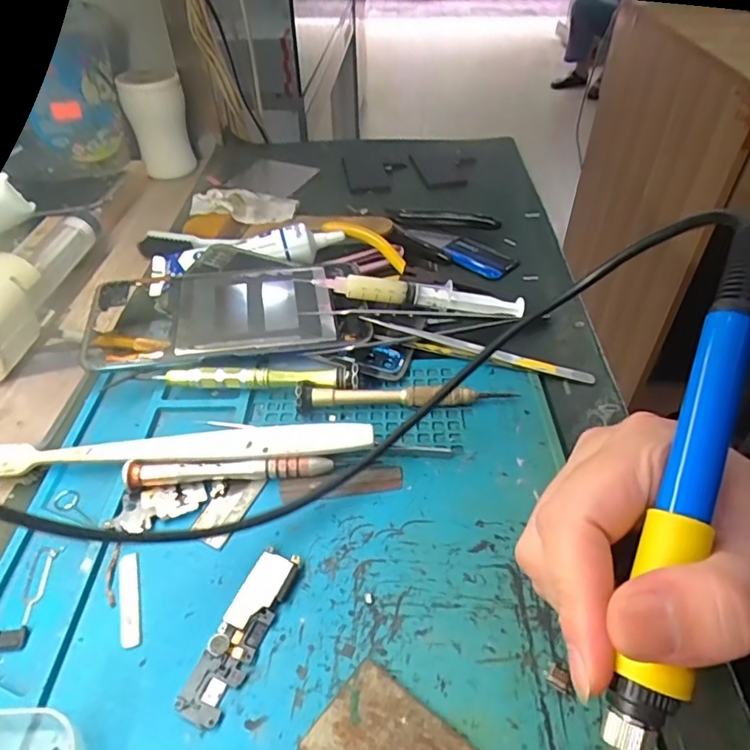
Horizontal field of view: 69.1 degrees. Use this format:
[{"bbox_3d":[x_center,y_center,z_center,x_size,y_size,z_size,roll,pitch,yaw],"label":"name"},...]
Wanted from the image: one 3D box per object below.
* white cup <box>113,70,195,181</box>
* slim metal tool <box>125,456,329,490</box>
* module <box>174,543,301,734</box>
[{"bbox_3d":[-0.201,-0.237,0.508,0.054,0.082,0.053,-17,46,-16],"label":"white cup"},{"bbox_3d":[-0.067,0.045,0.252,0.092,0.014,0.013,-2,43,-1],"label":"slim metal tool"},{"bbox_3d":[-0.050,0.096,0.206,0.017,0.007,0.063,16,46,18],"label":"module"}]

